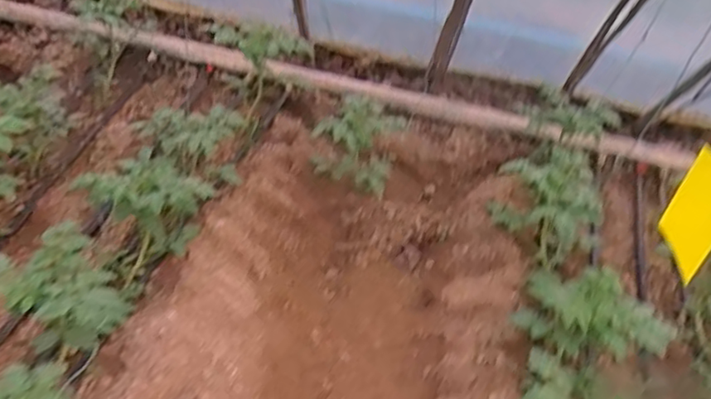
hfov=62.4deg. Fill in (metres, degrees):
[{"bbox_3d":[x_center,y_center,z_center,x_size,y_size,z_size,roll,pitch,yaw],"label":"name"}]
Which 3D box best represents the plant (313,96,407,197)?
[{"bbox_3d":[0.012,-0.214,1.905,0.263,0.316,0.328,8,46,0],"label":"plant"}]

